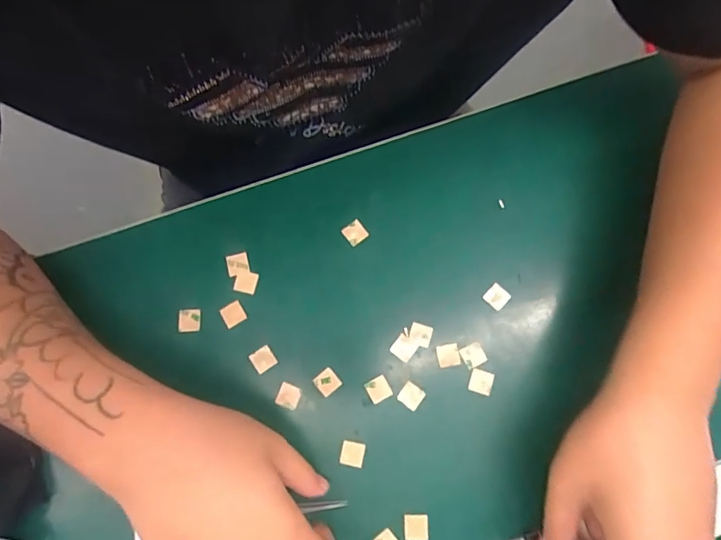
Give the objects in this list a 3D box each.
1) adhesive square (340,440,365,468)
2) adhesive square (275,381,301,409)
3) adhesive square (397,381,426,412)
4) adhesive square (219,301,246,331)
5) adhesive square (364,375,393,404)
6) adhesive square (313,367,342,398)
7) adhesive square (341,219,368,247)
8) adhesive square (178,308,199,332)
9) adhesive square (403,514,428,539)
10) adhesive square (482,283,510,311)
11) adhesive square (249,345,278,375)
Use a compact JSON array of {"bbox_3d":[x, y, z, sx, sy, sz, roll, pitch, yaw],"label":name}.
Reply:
[{"bbox_3d":[-0.006,0.126,0.334,0.016,0.004,0.016,11,79,1],"label":"adhesive square"},{"bbox_3d":[-0.050,0.088,0.342,0.015,0.004,0.016,23,79,3],"label":"adhesive square"},{"bbox_3d":[0.036,0.088,0.343,0.016,0.004,0.015,37,81,6],"label":"adhesive square"},{"bbox_3d":[-0.093,0.032,0.354,0.016,0.004,0.016,-30,81,-6],"label":"adhesive square"},{"bbox_3d":[0.013,0.084,0.343,0.016,0.004,0.016,-29,81,-6],"label":"adhesive square"},{"bbox_3d":[-0.024,0.079,0.344,0.016,0.004,0.016,-43,83,-8],"label":"adhesive square"},{"bbox_3d":[-0.004,-0.028,0.367,0.016,0.004,0.016,-38,82,-8],"label":"adhesive square"},{"bbox_3d":[-0.124,0.037,0.354,0.015,0.004,0.016,-6,79,-2],"label":"adhesive square"},{"bbox_3d":[0.037,0.171,0.324,0.016,0.004,0.016,-1,79,-1],"label":"adhesive square"},{"bbox_3d":[0.099,0.019,0.356,0.016,0.004,0.016,43,81,7],"label":"adhesive square"},{"bbox_3d":[-0.070,0.064,0.348,0.016,0.004,0.015,-33,81,-7],"label":"adhesive square"}]

